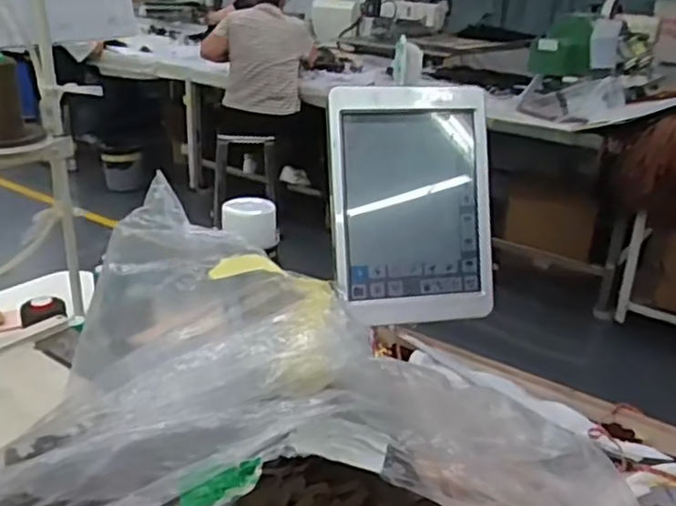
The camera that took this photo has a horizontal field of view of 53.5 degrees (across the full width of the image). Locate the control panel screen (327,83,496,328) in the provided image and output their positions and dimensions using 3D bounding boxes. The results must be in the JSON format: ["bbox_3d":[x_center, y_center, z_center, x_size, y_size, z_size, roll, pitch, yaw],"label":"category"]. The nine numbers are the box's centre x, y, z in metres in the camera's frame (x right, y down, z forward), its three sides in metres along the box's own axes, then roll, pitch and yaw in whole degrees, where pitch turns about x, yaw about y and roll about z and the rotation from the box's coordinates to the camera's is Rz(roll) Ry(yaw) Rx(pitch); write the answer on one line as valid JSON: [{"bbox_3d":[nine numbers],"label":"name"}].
[{"bbox_3d":[0.065,-0.043,0.608,0.142,0.210,0.033,-5,3,-15],"label":"control panel screen"}]

